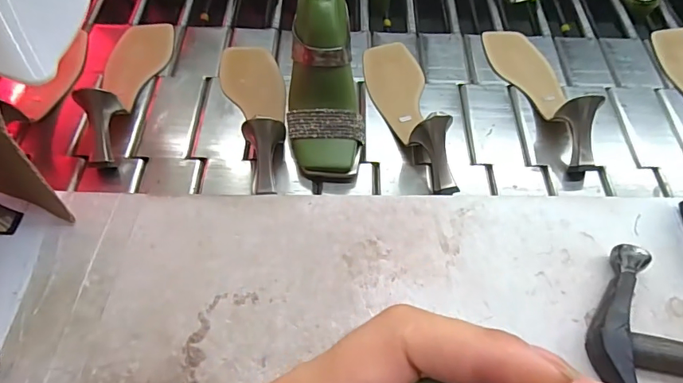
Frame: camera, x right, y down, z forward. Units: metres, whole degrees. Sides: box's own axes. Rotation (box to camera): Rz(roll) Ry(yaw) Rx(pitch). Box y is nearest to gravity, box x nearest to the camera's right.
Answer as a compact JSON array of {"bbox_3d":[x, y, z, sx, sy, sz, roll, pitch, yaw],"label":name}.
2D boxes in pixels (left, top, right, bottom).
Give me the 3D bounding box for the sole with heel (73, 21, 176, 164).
[{"bbox_3d":[-0.257,-0.138,0.516,0.070,0.066,0.237,2,58,-2],"label":"sole with heel"}]

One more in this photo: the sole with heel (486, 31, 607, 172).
[{"bbox_3d":[0.254,-0.134,0.539,0.067,0.061,0.234,-13,58,-12],"label":"sole with heel"}]

